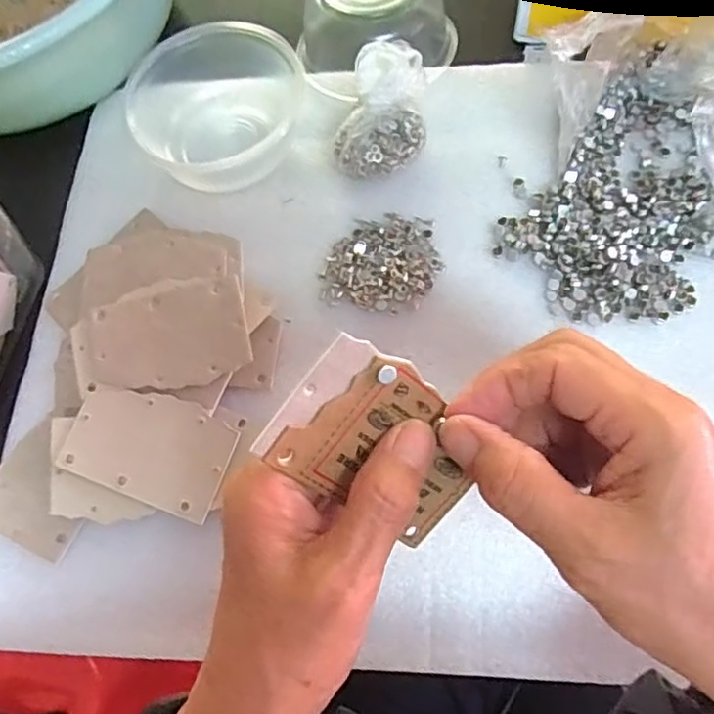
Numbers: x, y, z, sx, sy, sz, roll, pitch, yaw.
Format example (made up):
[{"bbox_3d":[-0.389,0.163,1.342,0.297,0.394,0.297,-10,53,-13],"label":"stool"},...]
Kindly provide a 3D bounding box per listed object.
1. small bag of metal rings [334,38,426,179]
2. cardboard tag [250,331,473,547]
[{"bbox_3d":[0.015,-0.147,0.383,0.054,0.052,0.065,7,69,10],"label":"small bag of metal rings"},{"bbox_3d":[0.011,0.032,0.226,0.053,0.083,0.004,-50,27,3],"label":"cardboard tag"}]

